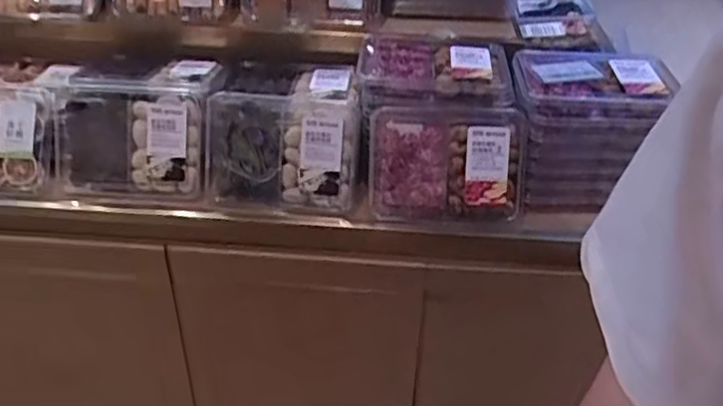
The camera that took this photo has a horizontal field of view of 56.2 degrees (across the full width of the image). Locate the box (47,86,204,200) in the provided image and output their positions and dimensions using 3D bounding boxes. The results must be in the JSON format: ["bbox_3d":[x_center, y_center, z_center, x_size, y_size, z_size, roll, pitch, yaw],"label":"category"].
[{"bbox_3d":[-0.342,-0.085,0.968,0.228,0.160,0.050,1,9,0],"label":"box"}]

